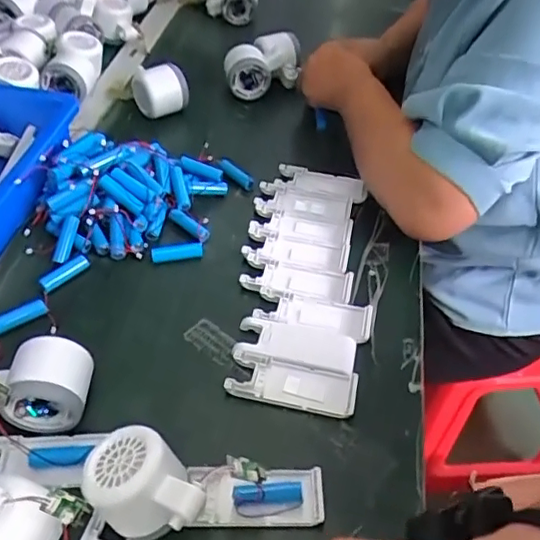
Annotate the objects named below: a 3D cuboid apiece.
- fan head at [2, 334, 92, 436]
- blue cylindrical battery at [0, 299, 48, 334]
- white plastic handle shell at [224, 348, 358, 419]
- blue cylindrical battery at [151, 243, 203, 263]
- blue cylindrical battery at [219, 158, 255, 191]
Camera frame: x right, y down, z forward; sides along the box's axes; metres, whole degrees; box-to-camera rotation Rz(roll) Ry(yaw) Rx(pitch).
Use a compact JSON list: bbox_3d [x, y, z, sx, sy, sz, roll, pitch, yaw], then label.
[{"bbox_3d":[-0.167,0.085,0.434,0.062,0.056,0.058,-1,47,-6],"label":"fan head"},{"bbox_3d":[-0.218,0.040,0.501,0.050,0.013,0.016,-33,57,-31],"label":"blue cylindrical battery"},{"bbox_3d":[0.018,0.094,0.473,0.103,0.010,0.041,12,47,7],"label":"white plastic handle shell"},{"bbox_3d":[-0.091,-0.016,0.570,0.050,0.015,0.014,-8,48,-12],"label":"blue cylindrical battery"},{"bbox_3d":[-0.040,-0.109,0.651,0.049,0.012,0.017,42,55,13],"label":"blue cylindrical battery"}]

